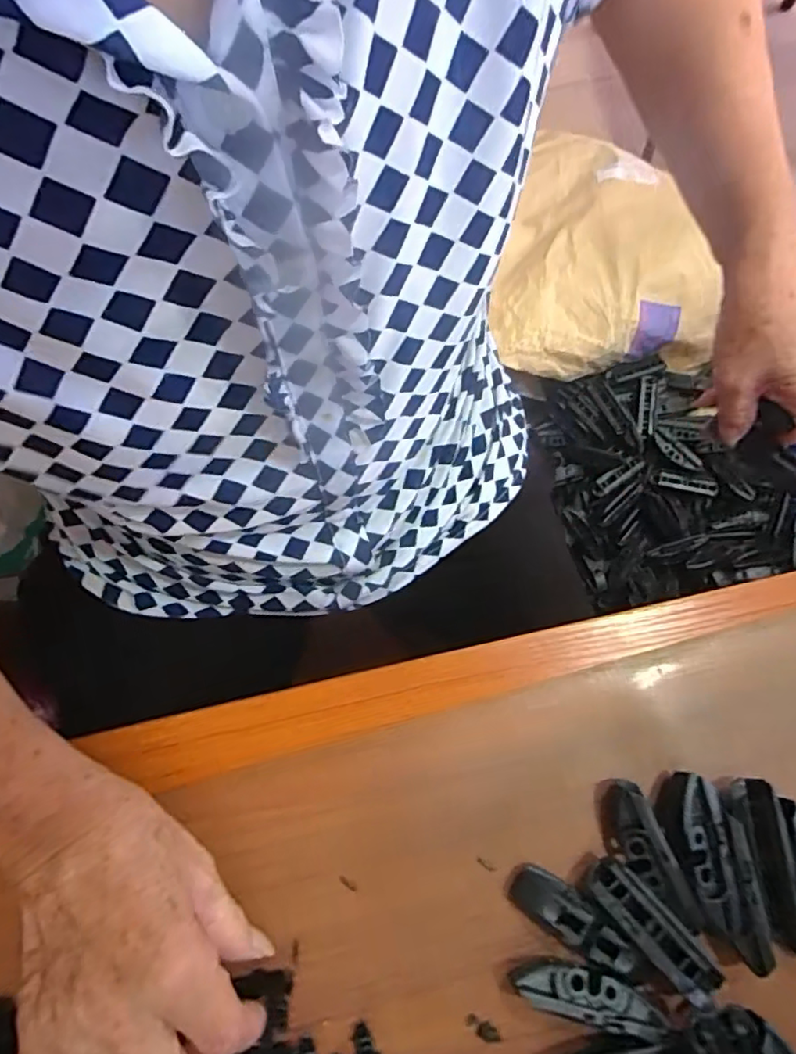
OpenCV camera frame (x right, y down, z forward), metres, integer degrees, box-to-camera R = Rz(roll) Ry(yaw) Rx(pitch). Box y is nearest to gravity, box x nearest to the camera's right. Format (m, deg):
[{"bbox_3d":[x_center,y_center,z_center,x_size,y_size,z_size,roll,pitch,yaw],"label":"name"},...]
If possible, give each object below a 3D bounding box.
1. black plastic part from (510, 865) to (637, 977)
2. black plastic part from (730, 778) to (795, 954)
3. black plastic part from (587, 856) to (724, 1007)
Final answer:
[{"bbox_3d":[0.084,0.191,0.295,0.062,0.013,0.022,30,76,21],"label":"black plastic part"},{"bbox_3d":[0.190,0.167,0.303,0.034,0.029,0.079,-6,75,-2],"label":"black plastic part"},{"bbox_3d":[0.123,0.195,0.296,0.020,0.019,0.073,-40,78,-10],"label":"black plastic part"}]

